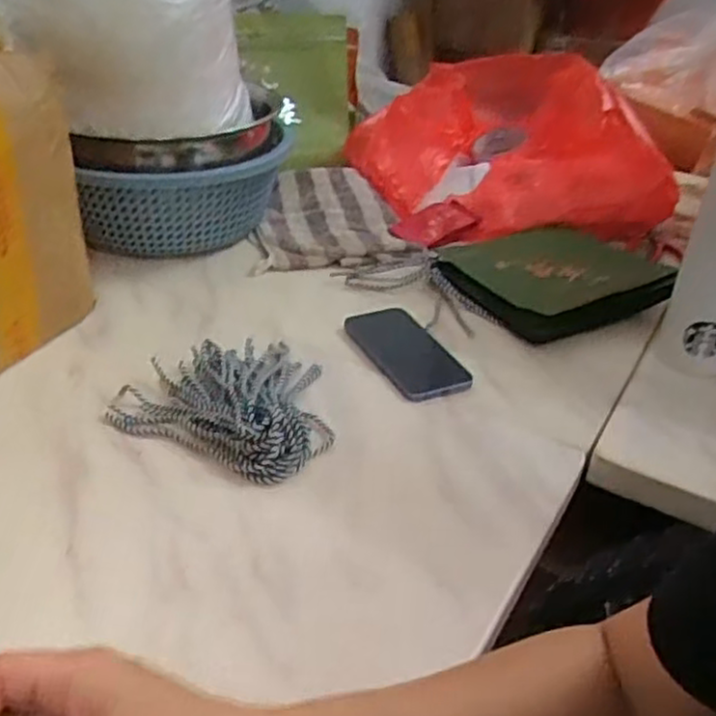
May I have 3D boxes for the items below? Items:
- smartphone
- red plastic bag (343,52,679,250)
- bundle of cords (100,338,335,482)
[{"bbox_3d":[0.047,-0.011,0.740,0.070,0.009,0.156,-13,37,-22],"label":"smartphone"},{"bbox_3d":[0.210,-0.318,1.084,0.420,0.152,0.365,-5,35,-12],"label":"red plastic bag"},{"bbox_3d":[-0.100,0.027,0.648,0.179,0.032,0.158,18,36,20],"label":"bundle of cords"}]

